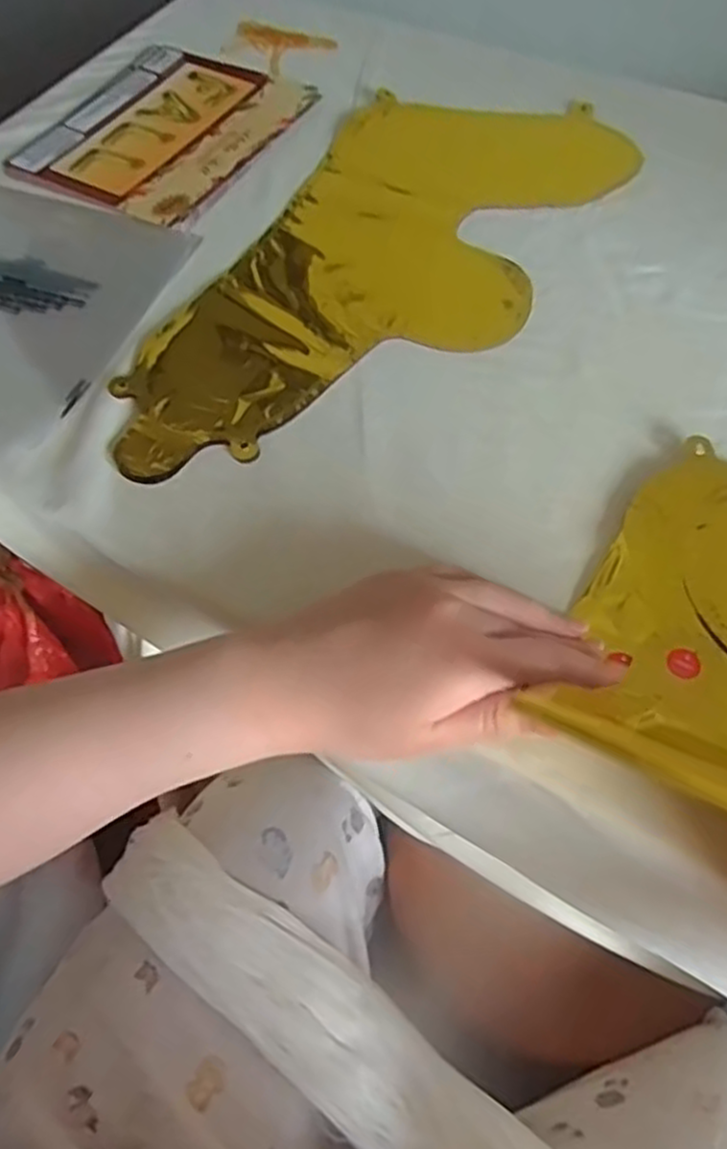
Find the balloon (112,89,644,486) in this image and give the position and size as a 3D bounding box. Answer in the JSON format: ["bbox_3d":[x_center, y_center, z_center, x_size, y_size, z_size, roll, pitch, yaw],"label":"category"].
[{"bbox_3d":[0.016,-0.205,0.508,0.200,0.012,0.418,23,64,15],"label":"balloon"}]

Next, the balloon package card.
[{"bbox_3d":[-0.154,-0.348,0.599,0.168,0.007,0.194,27,65,17],"label":"balloon package card"}]

